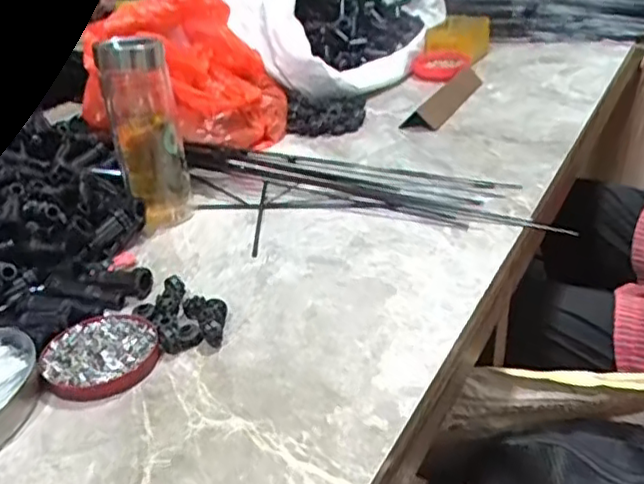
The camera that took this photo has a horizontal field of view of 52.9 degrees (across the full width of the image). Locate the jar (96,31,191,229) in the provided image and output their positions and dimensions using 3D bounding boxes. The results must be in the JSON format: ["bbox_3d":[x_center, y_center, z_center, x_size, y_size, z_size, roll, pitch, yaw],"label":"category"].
[{"bbox_3d":[-0.171,-0.106,0.632,0.063,0.175,0.052,-10,31,-12],"label":"jar"}]

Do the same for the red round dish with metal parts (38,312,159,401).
[{"bbox_3d":[-0.161,0.081,0.473,0.080,0.011,0.079,-2,30,1],"label":"red round dish with metal parts"}]

